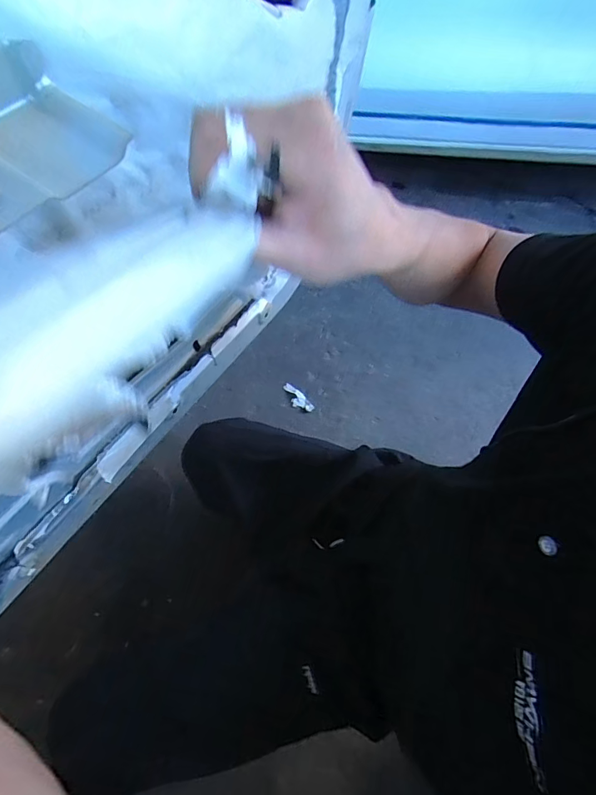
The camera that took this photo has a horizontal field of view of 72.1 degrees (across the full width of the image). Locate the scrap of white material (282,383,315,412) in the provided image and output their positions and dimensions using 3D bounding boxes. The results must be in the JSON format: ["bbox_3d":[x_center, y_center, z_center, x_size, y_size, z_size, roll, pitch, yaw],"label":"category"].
[{"bbox_3d":[-0.002,0.003,1.120,0.042,0.013,0.106,-34,67,-21],"label":"scrap of white material"}]

